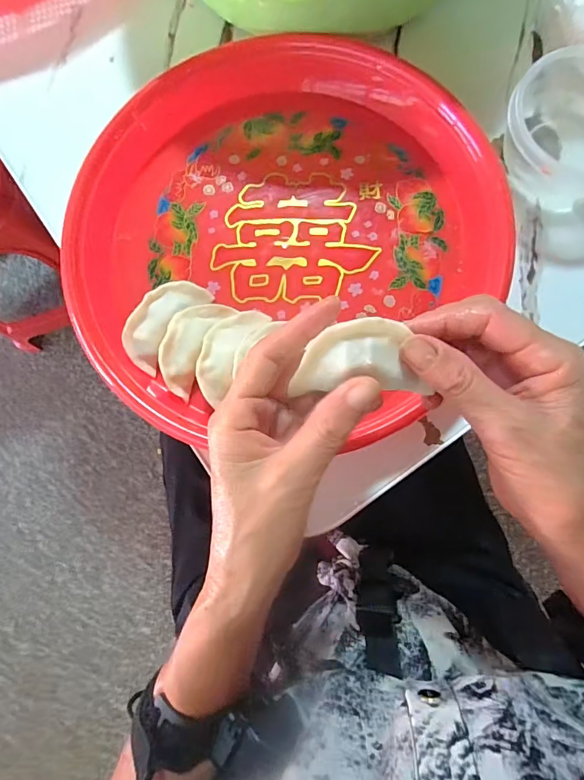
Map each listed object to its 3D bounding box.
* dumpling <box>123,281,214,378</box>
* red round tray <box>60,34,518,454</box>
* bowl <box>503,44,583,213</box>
[{"bbox_3d":[-0.096,-0.050,0.322,0.032,0.025,0.075,36,84,7],"label":"dumpling"},{"bbox_3d":[-0.006,-0.118,0.321,0.311,0.032,0.298,0,82,5],"label":"red round tray"},{"bbox_3d":[0.214,-0.195,0.319,0.102,0.058,0.095,0,81,2],"label":"bowl"}]

